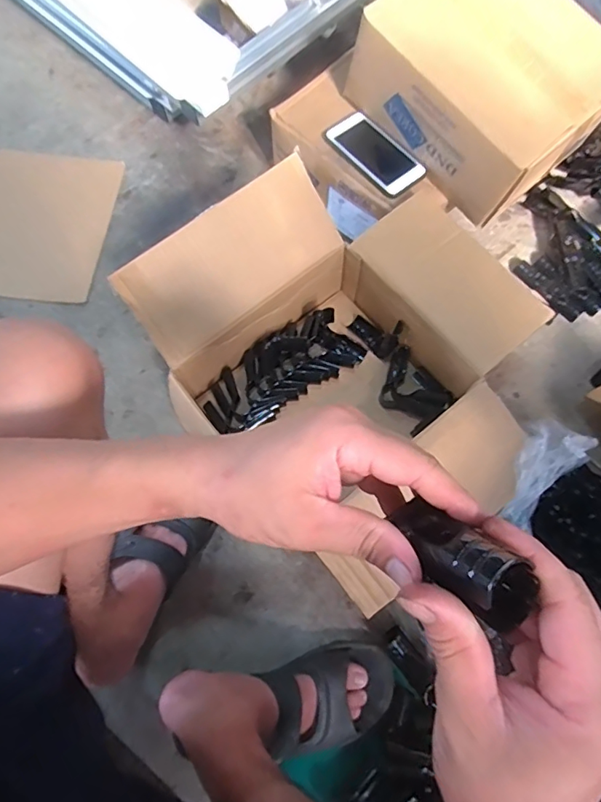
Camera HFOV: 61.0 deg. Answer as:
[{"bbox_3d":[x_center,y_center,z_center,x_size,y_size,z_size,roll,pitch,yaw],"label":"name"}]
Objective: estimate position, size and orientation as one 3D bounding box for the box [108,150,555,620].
[{"bbox_3d":[0.091,-0.064,0.688,0.429,0.211,0.482,-37,74,-10],"label":"box"}]

